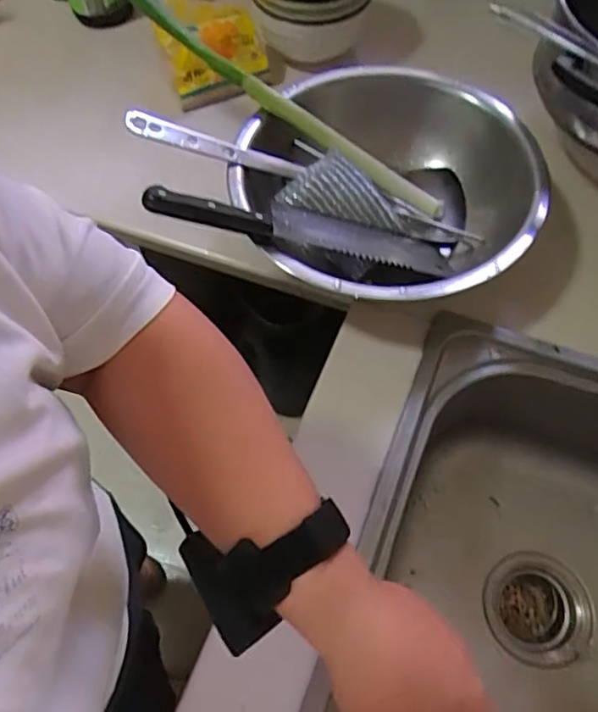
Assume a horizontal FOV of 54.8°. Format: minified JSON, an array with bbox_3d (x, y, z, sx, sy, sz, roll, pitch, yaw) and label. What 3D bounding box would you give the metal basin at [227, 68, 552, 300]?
[{"bbox_3d":[0.078,-0.161,0.578,0.283,0.101,0.274,0,61,1],"label":"metal basin"}]

